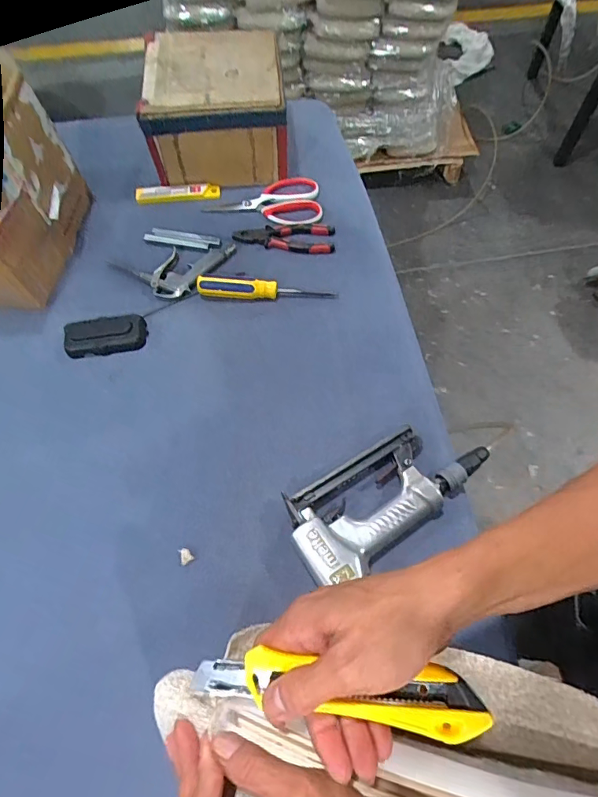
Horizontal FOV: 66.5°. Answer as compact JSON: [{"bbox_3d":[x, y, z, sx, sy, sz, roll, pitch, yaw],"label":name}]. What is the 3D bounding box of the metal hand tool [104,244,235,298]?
[{"bbox_3d":[-0.183,-0.190,0.671,0.183,0.019,0.084,-10,64,-3],"label":"metal hand tool"}]

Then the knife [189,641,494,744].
[{"bbox_3d":[0.020,0.168,0.268,0.169,0.013,0.034,2,65,14],"label":"knife"}]

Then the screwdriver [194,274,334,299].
[{"bbox_3d":[-0.047,-0.160,0.646,0.192,0.024,0.027,3,64,3],"label":"screwdriver"}]

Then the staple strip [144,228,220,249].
[{"bbox_3d":[-0.182,-0.247,0.707,0.118,0.008,0.025,13,65,8],"label":"staple strip"}]

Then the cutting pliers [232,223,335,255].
[{"bbox_3d":[-0.022,-0.247,0.702,0.150,0.010,0.058,2,64,2],"label":"cutting pliers"}]

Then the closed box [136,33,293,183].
[{"bbox_3d":[-0.132,-0.474,0.742,0.208,0.124,0.224,-4,65,-1],"label":"closed box"}]

